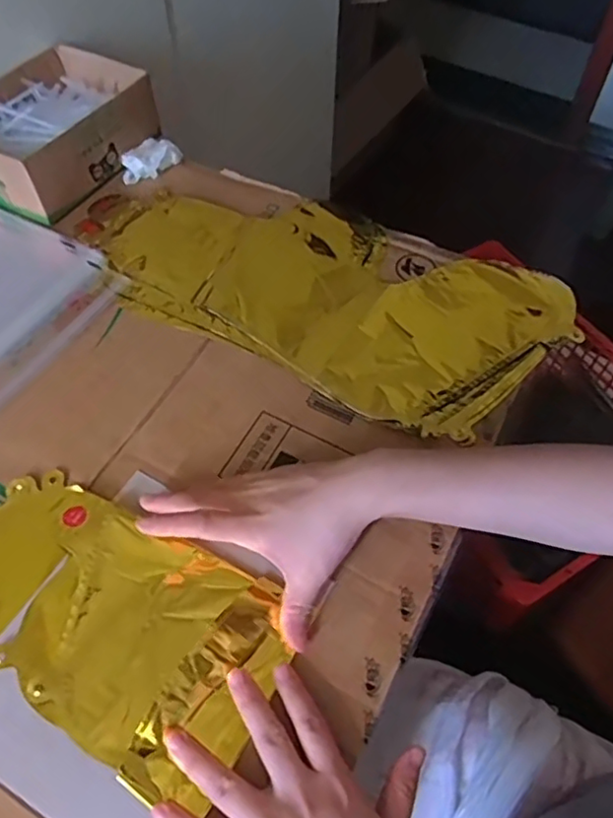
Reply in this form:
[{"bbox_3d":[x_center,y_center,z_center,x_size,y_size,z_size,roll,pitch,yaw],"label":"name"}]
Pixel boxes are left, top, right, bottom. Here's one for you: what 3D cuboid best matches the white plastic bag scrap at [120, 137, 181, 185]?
[{"bbox_3d":[-0.166,-0.260,0.642,0.043,0.016,0.065,39,64,22],"label":"white plastic bag scrap"}]

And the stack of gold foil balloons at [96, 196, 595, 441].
[{"bbox_3d":[0.016,-0.116,0.563,0.416,0.014,0.216,23,59,14],"label":"stack of gold foil balloons"}]

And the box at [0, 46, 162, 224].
[{"bbox_3d":[-0.262,-0.291,0.643,0.140,0.064,0.194,26,60,15],"label":"box"}]

